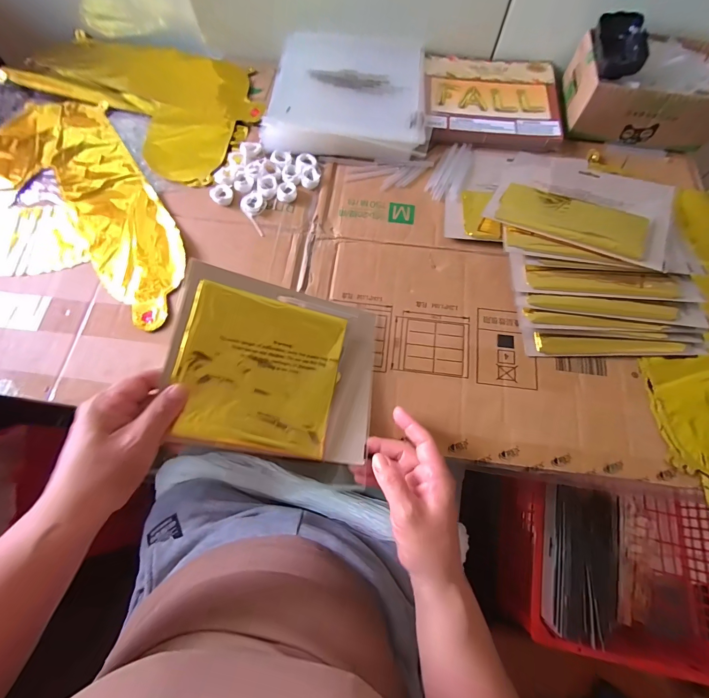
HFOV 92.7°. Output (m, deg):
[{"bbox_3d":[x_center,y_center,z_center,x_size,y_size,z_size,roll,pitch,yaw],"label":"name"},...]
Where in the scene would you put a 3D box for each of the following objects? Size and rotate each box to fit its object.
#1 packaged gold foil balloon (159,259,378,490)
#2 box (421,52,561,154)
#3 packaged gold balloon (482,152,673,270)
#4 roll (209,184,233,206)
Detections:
[{"bbox_3d":[-0.072,0.022,0.327,0.192,0.019,0.171,13,74,-19],"label":"packaged gold foil balloon"},{"bbox_3d":[0.203,-0.373,0.499,0.197,0.017,0.182,6,71,3],"label":"box"},{"bbox_3d":[0.283,-0.189,0.419,0.191,0.020,0.180,25,61,17],"label":"packaged gold balloon"},{"bbox_3d":[-0.171,-0.201,0.437,0.027,0.009,0.030,6,71,2],"label":"roll"}]

